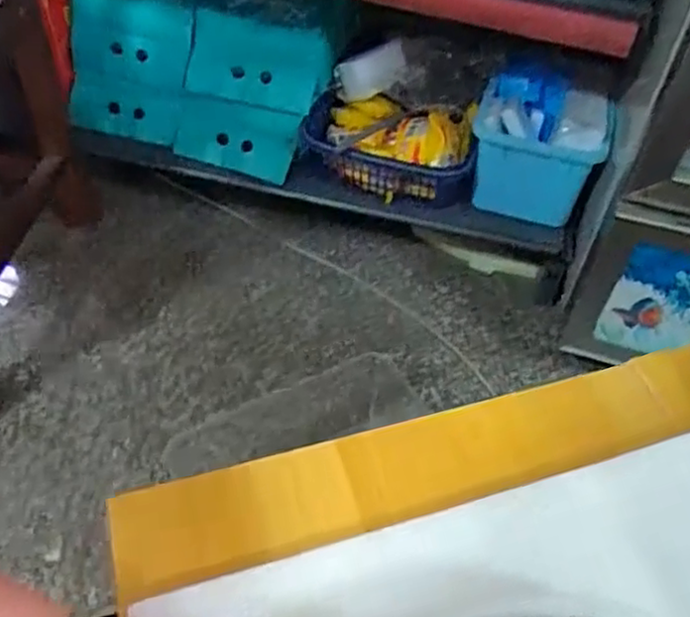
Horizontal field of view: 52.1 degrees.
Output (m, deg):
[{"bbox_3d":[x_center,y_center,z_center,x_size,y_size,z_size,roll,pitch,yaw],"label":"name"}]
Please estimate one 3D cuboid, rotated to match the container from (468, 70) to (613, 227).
[{"bbox_3d":[0.315,-0.265,1.152,0.205,0.146,0.208,13,49,8],"label":"container"}]

